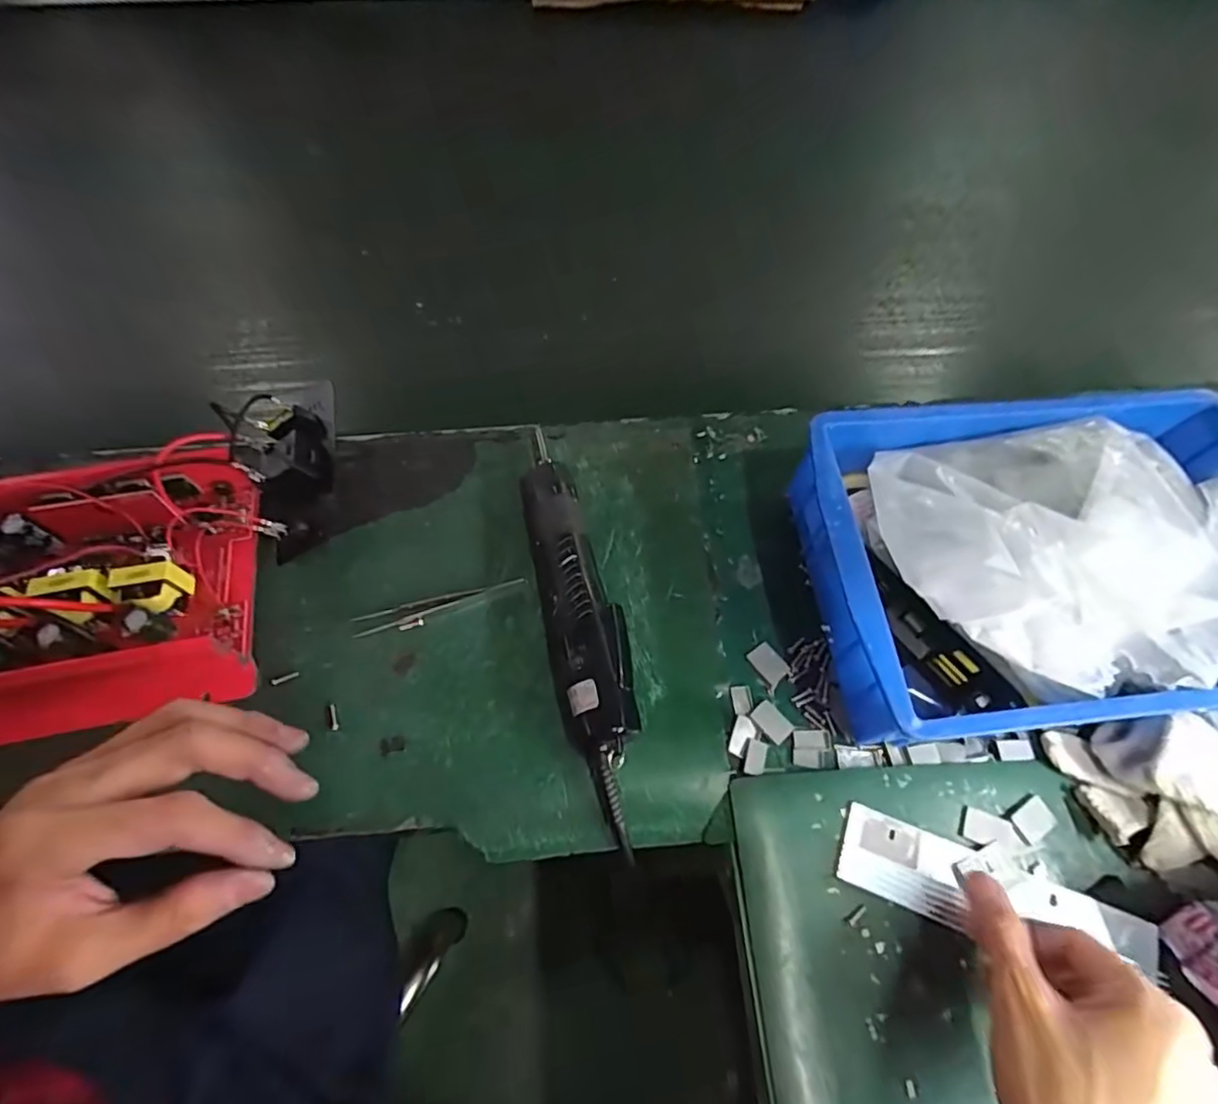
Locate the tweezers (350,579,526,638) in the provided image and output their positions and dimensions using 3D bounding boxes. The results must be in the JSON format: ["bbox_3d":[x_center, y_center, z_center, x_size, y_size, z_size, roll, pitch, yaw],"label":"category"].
[{"bbox_3d":[-0.113,0.034,0.409,0.114,0.005,0.014,-17,65,-9],"label":"tweezers"}]

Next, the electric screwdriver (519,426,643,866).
[{"bbox_3d":[-0.019,0.035,0.391,0.045,0.041,0.277,-11,62,-7],"label":"electric screwdriver"}]

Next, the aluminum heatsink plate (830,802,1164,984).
[{"bbox_3d":[0.209,0.190,0.330,0.163,0.009,0.042,20,63,10],"label":"aluminum heatsink plate"}]

